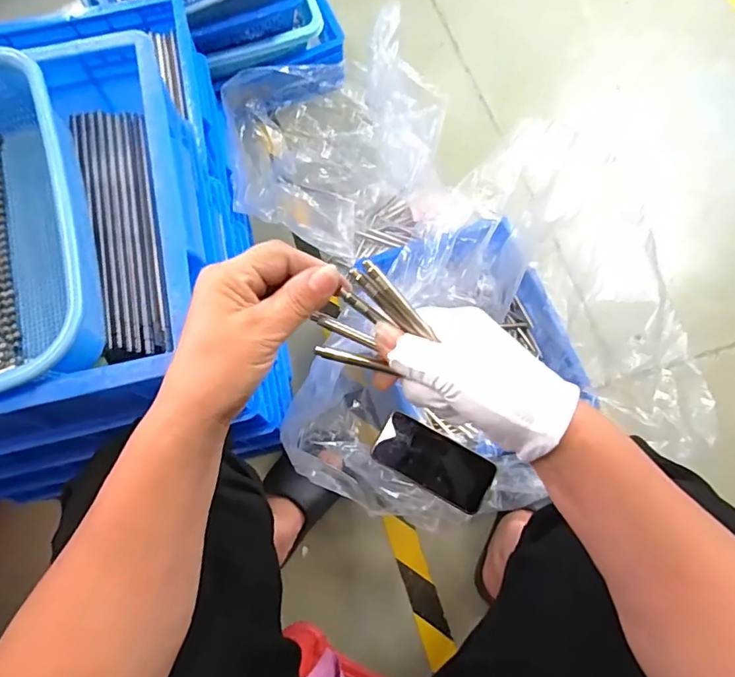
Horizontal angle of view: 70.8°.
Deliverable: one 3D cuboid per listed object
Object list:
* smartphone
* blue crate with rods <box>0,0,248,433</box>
[{"bbox_3d":[0.089,0.166,0.703,0.159,0.007,0.075,27,87,18],"label":"smartphone"},{"bbox_3d":[-0.352,-0.065,0.416,0.390,0.097,0.307,-13,73,-3],"label":"blue crate with rods"}]

